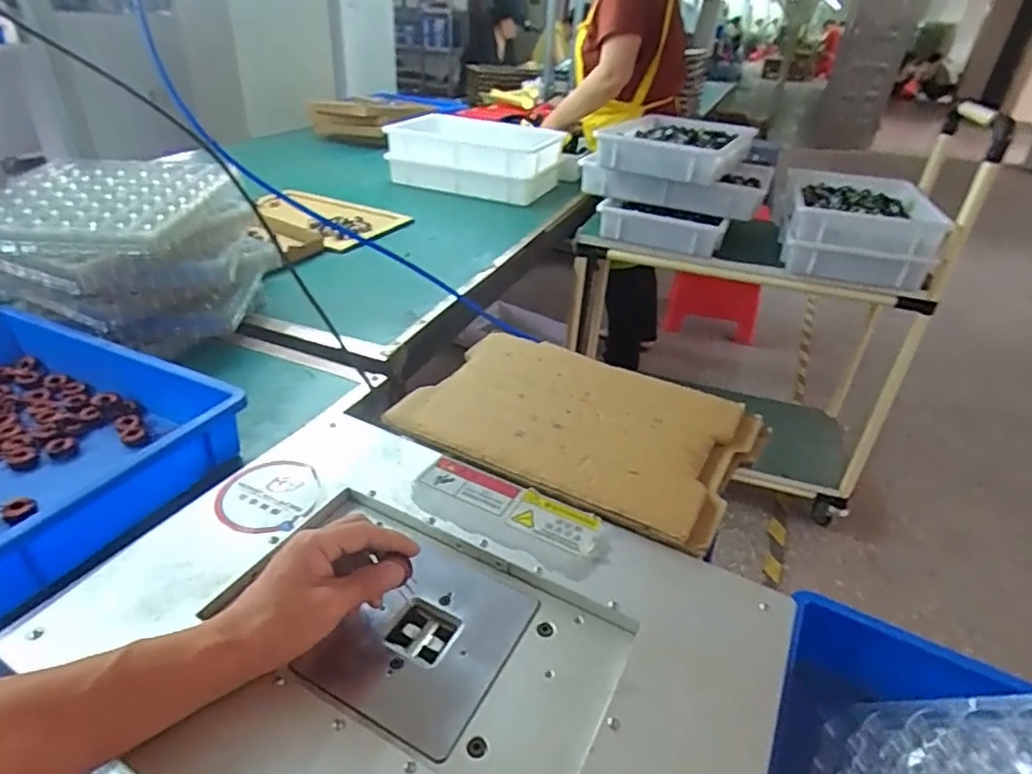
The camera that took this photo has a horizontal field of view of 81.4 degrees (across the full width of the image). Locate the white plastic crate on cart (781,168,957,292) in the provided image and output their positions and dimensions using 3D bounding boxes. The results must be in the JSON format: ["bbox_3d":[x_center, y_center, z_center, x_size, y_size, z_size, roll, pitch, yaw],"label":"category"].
[{"bbox_3d":[0.801,-0.386,1.431,0.305,0.144,0.421,14,33,14],"label":"white plastic crate on cart"}]

